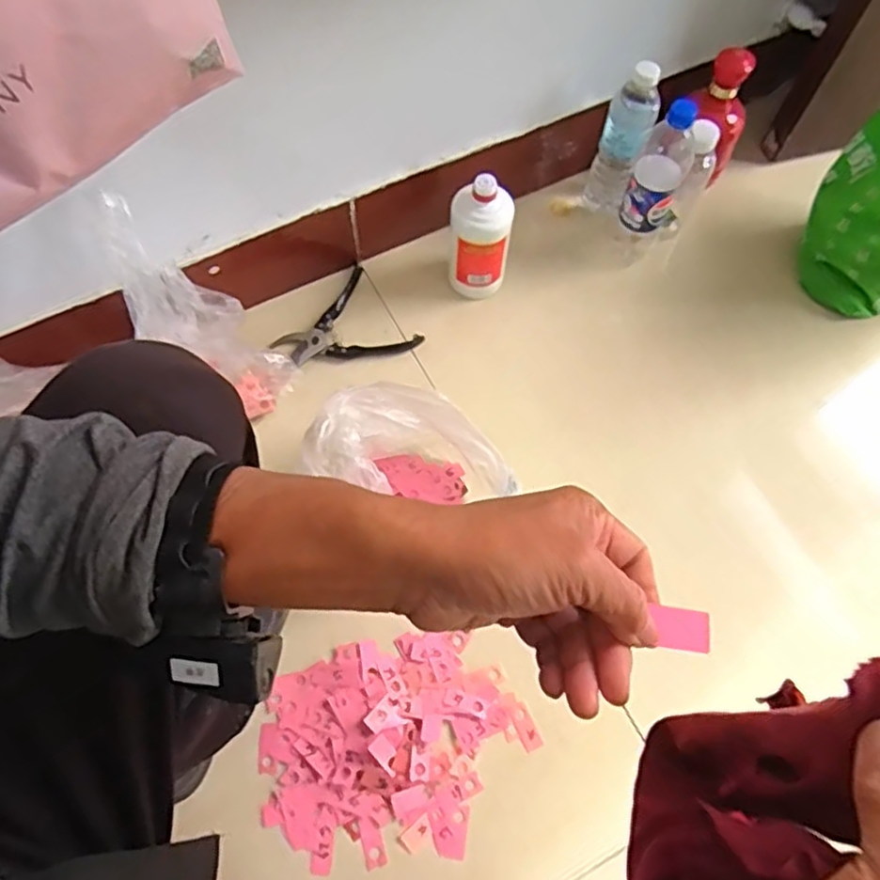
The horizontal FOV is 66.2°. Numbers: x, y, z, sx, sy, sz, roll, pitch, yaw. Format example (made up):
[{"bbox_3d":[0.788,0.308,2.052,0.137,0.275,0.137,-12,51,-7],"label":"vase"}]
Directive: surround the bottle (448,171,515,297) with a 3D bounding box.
[{"bbox_3d":[0.052,-0.259,0.877,0.077,0.176,0.060,5,67,1],"label":"bottle"}]

